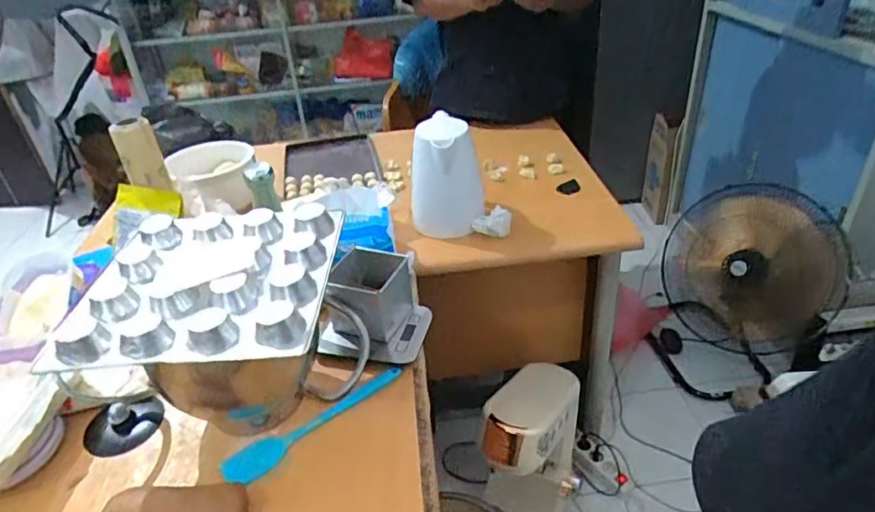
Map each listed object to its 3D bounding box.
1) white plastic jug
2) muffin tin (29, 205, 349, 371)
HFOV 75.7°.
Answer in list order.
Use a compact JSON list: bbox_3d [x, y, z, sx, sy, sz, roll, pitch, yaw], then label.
[{"bbox_3d":[0.016,-0.160,1.125,0.140,0.214,0.116,4,34,13],"label":"white plastic jug"},{"bbox_3d":[-0.287,0.032,0.717,0.303,0.044,0.291,-3,34,3],"label":"muffin tin"}]

